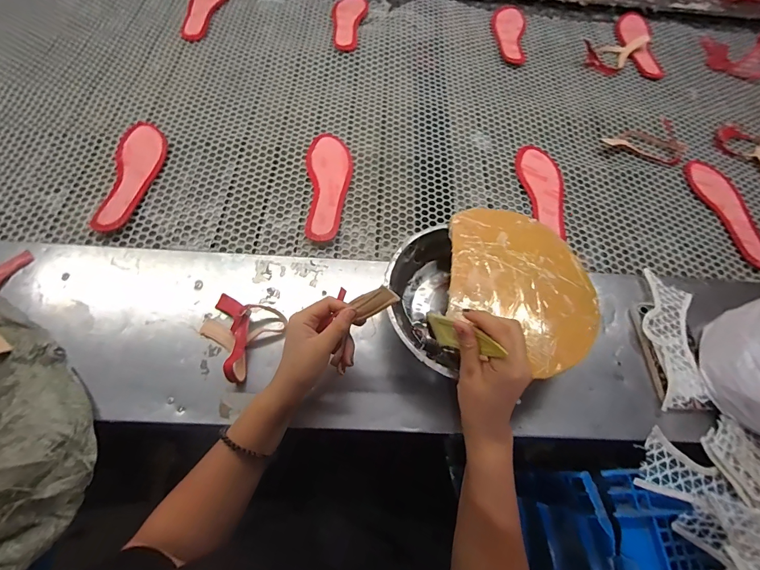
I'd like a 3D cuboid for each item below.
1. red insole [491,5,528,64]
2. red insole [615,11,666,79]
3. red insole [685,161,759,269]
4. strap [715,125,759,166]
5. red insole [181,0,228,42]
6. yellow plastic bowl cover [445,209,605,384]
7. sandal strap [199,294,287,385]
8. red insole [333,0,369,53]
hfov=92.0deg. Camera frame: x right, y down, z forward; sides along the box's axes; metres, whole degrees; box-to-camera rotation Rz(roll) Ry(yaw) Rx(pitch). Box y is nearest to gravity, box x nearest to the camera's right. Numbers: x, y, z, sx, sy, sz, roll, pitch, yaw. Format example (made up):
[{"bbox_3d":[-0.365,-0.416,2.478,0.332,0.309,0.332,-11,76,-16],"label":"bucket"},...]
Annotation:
[{"bbox_3d":[0.314,-0.616,0.892,0.087,0.015,0.237,13,64,3],"label":"red insole"},{"bbox_3d":[0.629,-0.595,0.896,0.075,0.028,0.236,-2,64,-4],"label":"red insole"},{"bbox_3d":[0.644,-0.135,0.677,0.067,0.011,0.238,-5,64,-6],"label":"red insole"},{"bbox_3d":[0.755,-0.275,0.756,0.114,0.005,0.129,19,64,6],"label":"strap"},{"bbox_3d":[-0.413,-0.669,0.880,0.077,0.009,0.243,2,64,-2],"label":"red insole"},{"bbox_3d":[0.184,-0.002,0.472,0.188,0.008,0.227,12,59,-3],"label":"yellow plastic bowl cover"},{"bbox_3d":[-0.193,0.061,0.481,0.102,0.031,0.102,27,65,10],"label":"sandal strap"},{"bbox_3d":[-0.077,-0.636,0.878,0.078,0.013,0.237,9,64,1],"label":"red insole"}]

